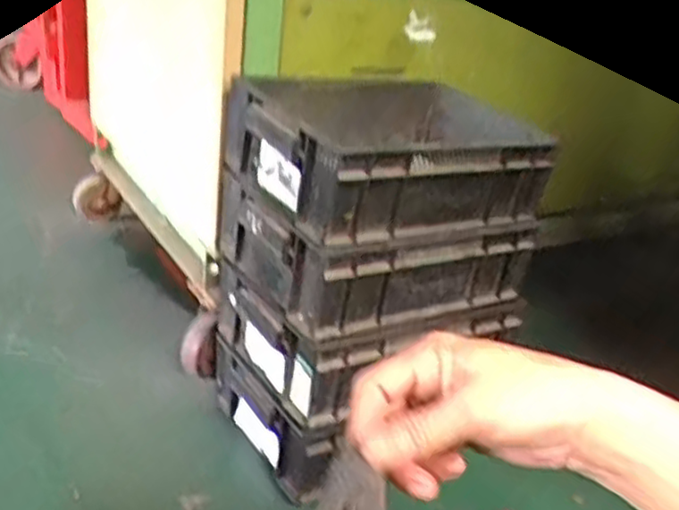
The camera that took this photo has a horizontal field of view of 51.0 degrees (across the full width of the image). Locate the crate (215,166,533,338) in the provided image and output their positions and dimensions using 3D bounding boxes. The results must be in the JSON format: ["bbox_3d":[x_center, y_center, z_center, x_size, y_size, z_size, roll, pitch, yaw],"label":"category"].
[{"bbox_3d":[0.036,-0.023,0.926,0.322,0.115,0.279,-11,30,-36],"label":"crate"}]

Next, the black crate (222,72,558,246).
[{"bbox_3d":[0.050,-0.133,0.882,0.332,0.117,0.299,-9,28,-32],"label":"black crate"}]

